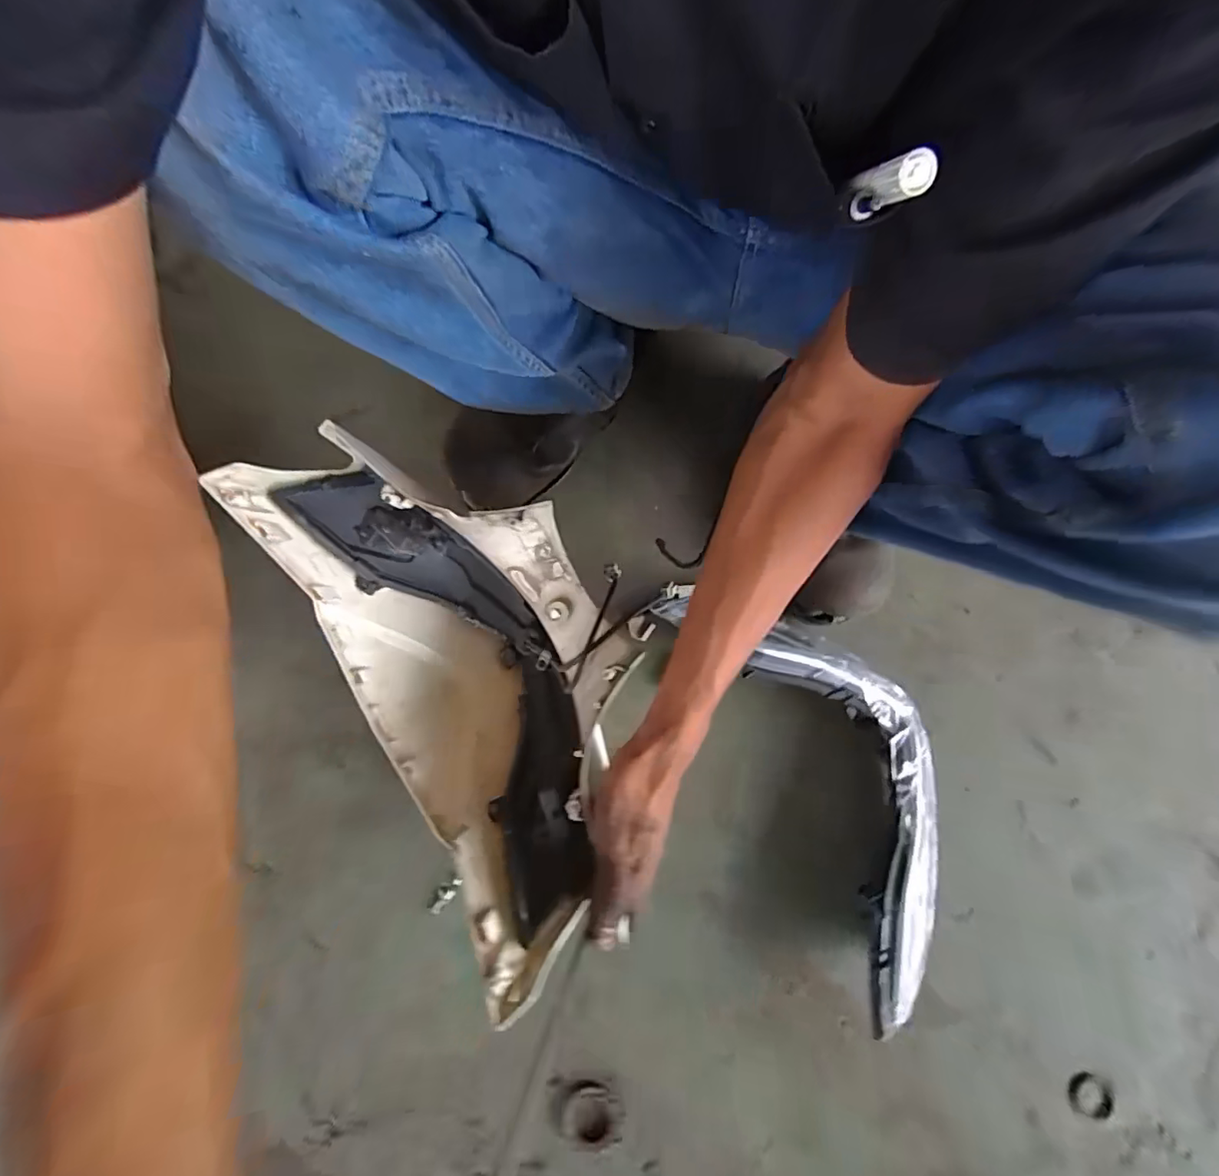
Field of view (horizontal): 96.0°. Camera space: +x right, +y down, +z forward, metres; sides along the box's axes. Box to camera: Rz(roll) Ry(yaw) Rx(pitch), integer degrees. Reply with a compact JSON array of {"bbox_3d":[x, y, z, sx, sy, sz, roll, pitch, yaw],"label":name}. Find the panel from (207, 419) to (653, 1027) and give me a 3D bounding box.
[{"bbox_3d":[-0.106,0.066,0.464,0.209,0.154,0.416,-30,80,-6],"label":"panel"}]

